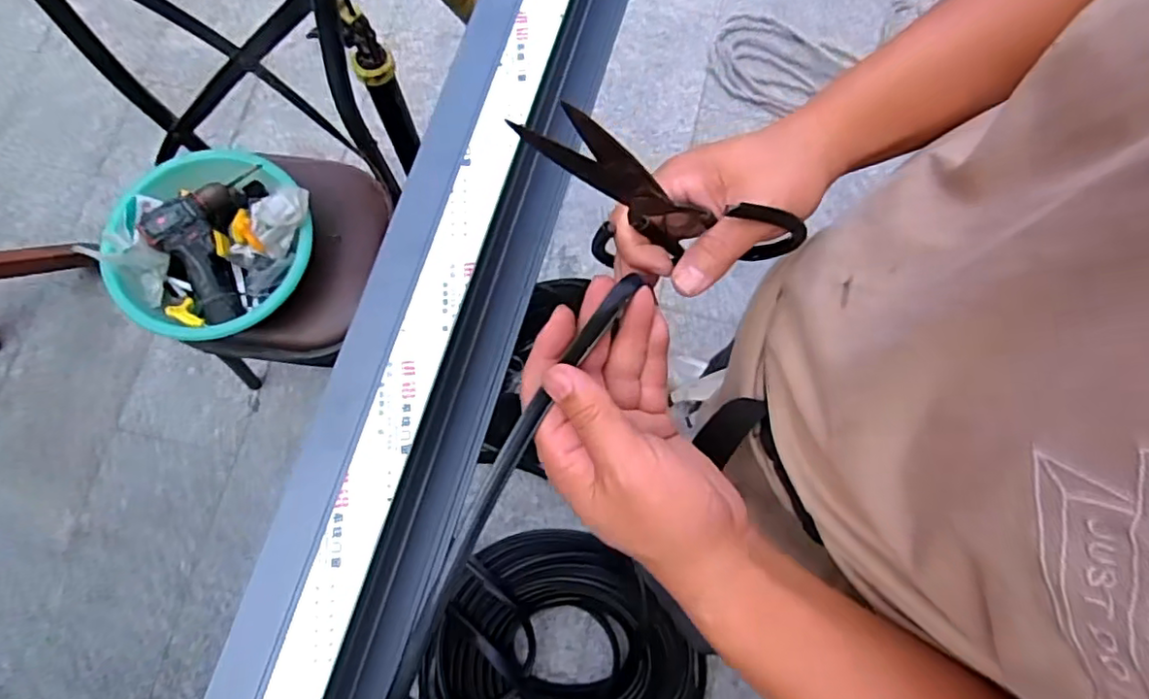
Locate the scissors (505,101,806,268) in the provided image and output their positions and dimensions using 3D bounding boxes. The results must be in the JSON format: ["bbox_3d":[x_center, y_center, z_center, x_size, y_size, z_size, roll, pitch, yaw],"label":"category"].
[{"bbox_3d":[0.032,-0.078,0.344,0.126,0.201,0.012,-12,72,39],"label":"scissors"}]

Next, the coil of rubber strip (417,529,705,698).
[{"bbox_3d":[-0.028,0.626,1.269,0.560,0.110,0.508,-7,77,-3],"label":"coil of rubber strip"}]

